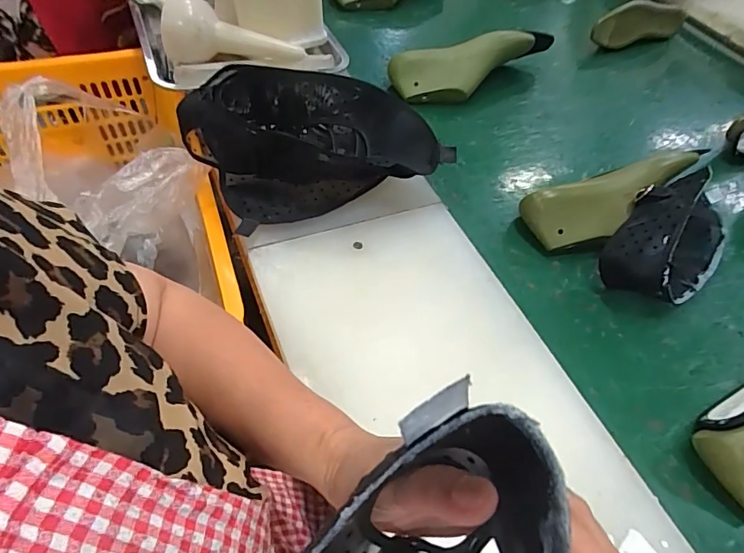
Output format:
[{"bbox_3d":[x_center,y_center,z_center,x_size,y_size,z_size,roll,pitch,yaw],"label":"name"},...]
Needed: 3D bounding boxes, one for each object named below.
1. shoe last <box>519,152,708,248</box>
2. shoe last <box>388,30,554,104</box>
[{"bbox_3d":[0.332,-0.093,0.638,0.269,0.078,0.079,-11,56,-13],"label":"shoe last"},{"bbox_3d":[0.182,-0.365,0.826,0.300,0.087,0.098,-14,57,-15],"label":"shoe last"}]

